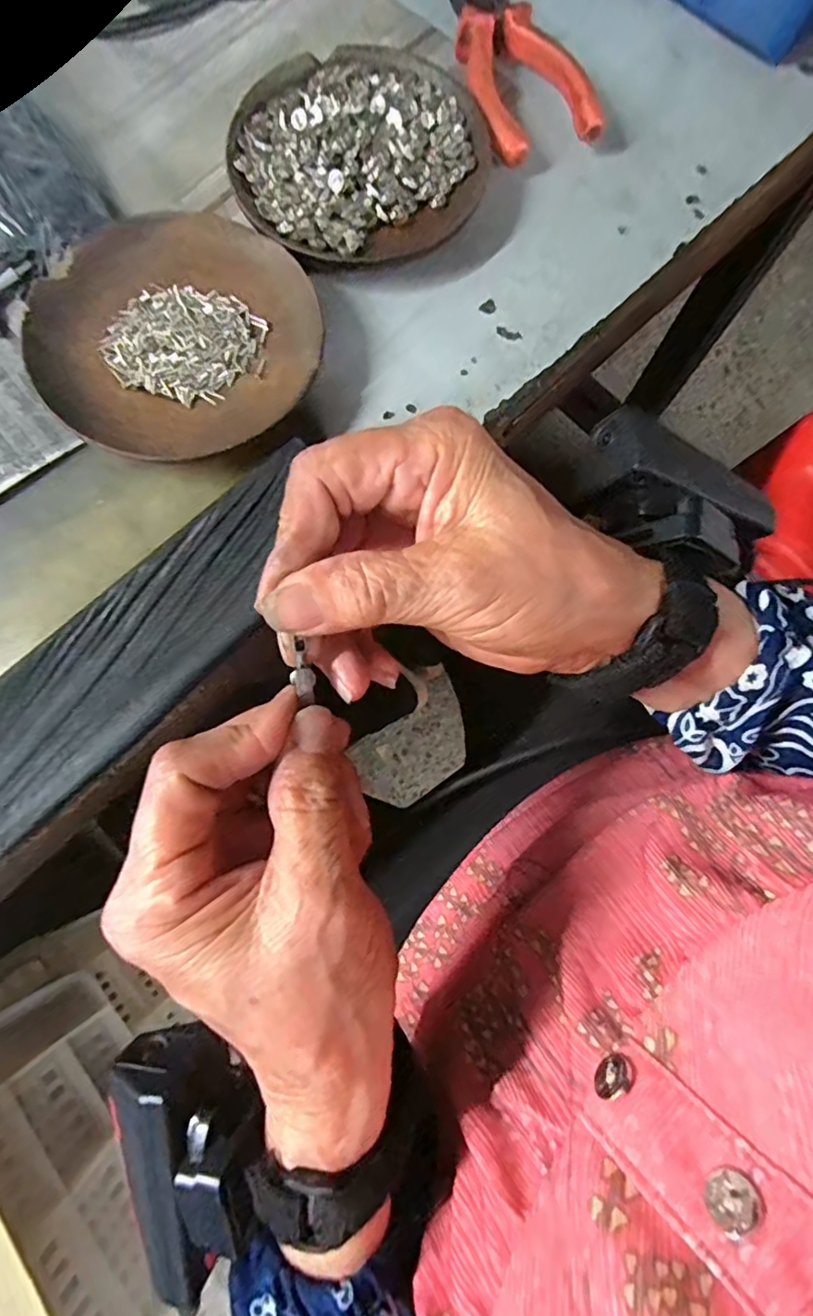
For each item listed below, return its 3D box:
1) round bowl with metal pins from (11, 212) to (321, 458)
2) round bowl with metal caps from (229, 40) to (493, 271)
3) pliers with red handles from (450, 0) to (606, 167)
[{"bbox_3d":[-0.094,-0.134,0.241,0.112,0.019,0.105,0,78,-1],"label":"round bowl with metal pins"},{"bbox_3d":[-0.022,-0.227,0.261,0.112,0.021,0.104,0,78,-1],"label":"round bowl with metal caps"},{"bbox_3d":[0.048,-0.298,0.280,0.051,0.019,0.140,-14,79,-4],"label":"pliers with red handles"}]

